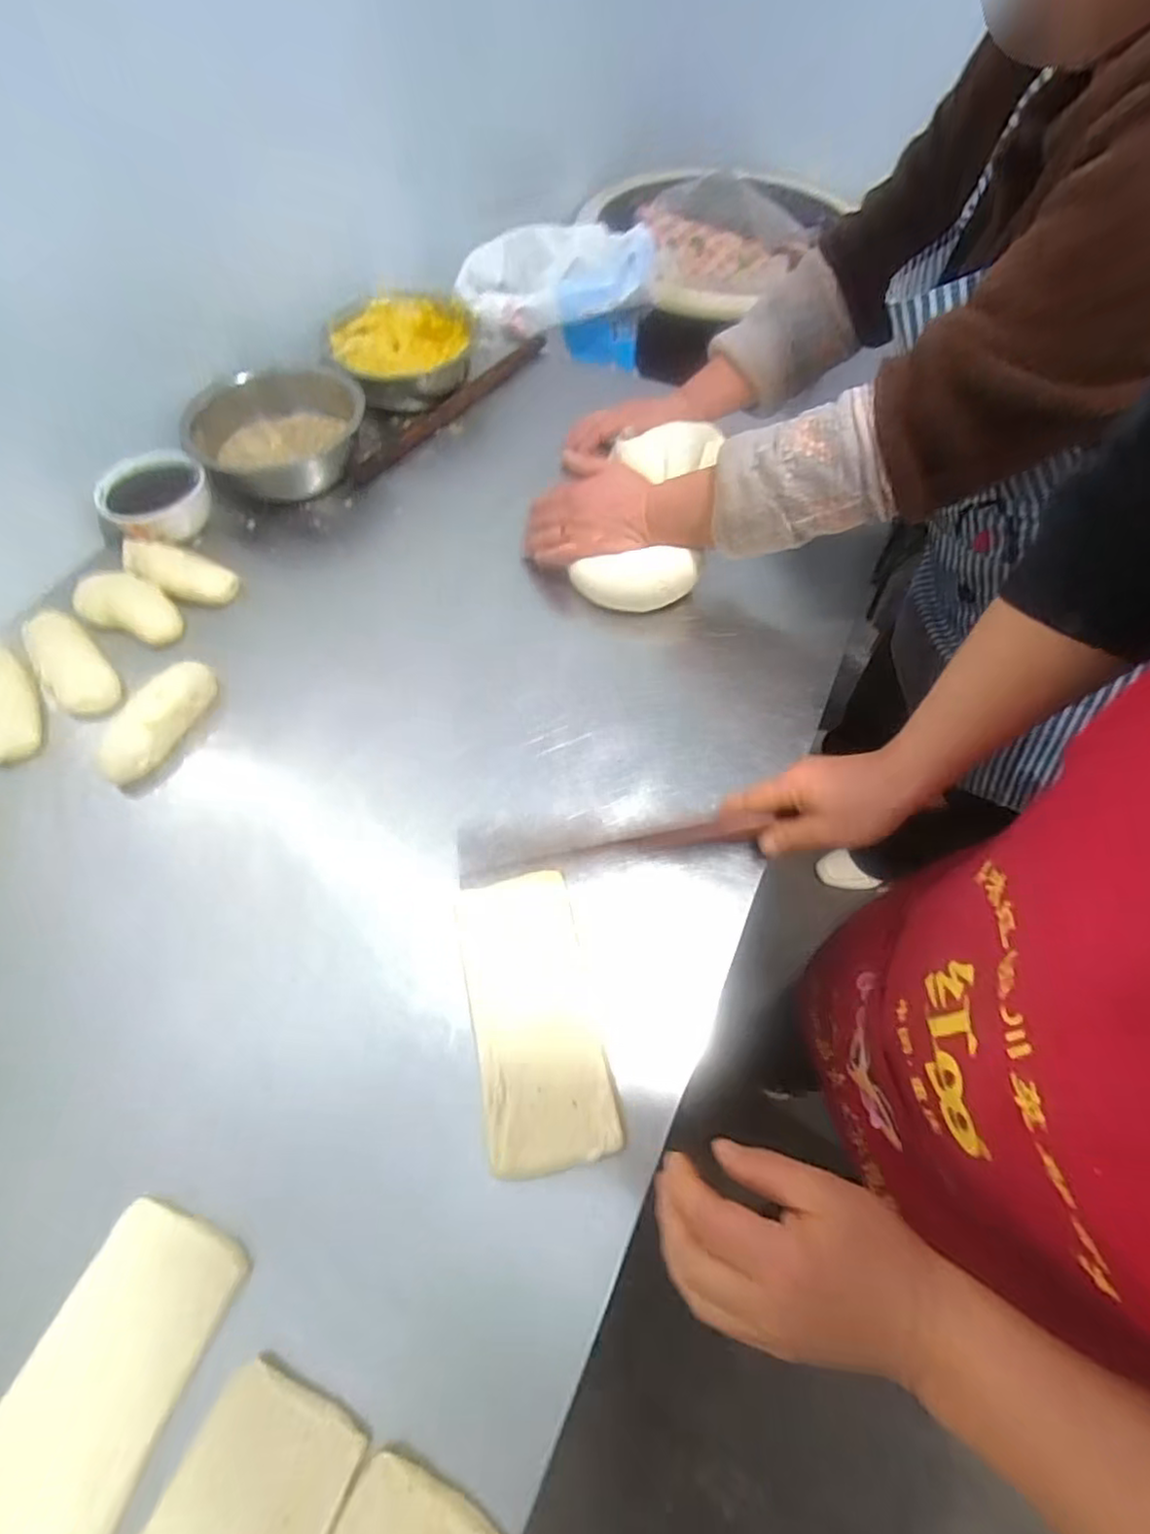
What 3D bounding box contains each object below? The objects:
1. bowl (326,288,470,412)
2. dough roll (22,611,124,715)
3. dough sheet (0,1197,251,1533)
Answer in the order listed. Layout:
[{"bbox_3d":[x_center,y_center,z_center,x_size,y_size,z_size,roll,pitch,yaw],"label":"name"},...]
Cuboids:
[{"bbox_3d":[-0.226,-0.546,0.850,0.180,0.086,0.186,0,61,1],"label":"bowl"},{"bbox_3d":[-0.498,-0.103,0.627,0.052,0.028,0.147,-38,67,-19],"label":"dough roll"},{"bbox_3d":[-0.275,0.358,0.363,0.097,0.014,0.176,19,63,11],"label":"dough sheet"}]

